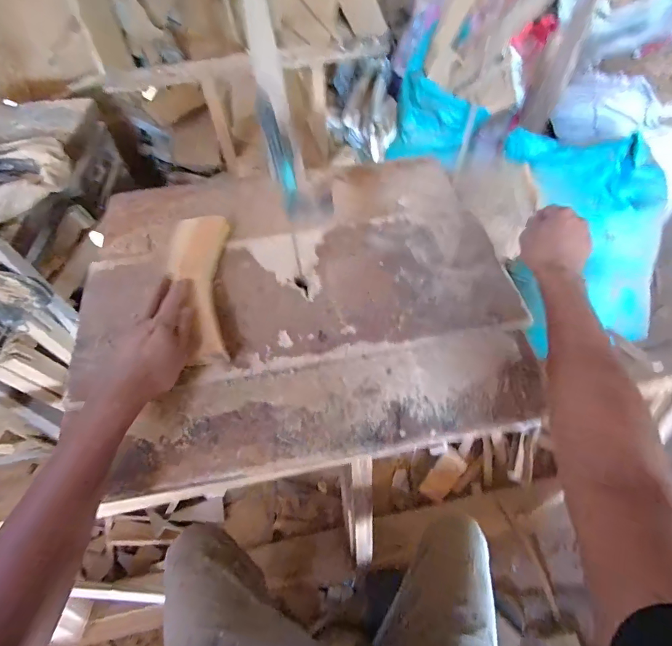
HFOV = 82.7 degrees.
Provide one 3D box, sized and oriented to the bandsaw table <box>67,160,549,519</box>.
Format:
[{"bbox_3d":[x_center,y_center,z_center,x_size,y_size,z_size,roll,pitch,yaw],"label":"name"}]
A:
[{"bbox_3d":[-0.050,-0.042,0.565,0.587,0.041,0.490,-11,57,-5],"label":"bandsaw table"}]

